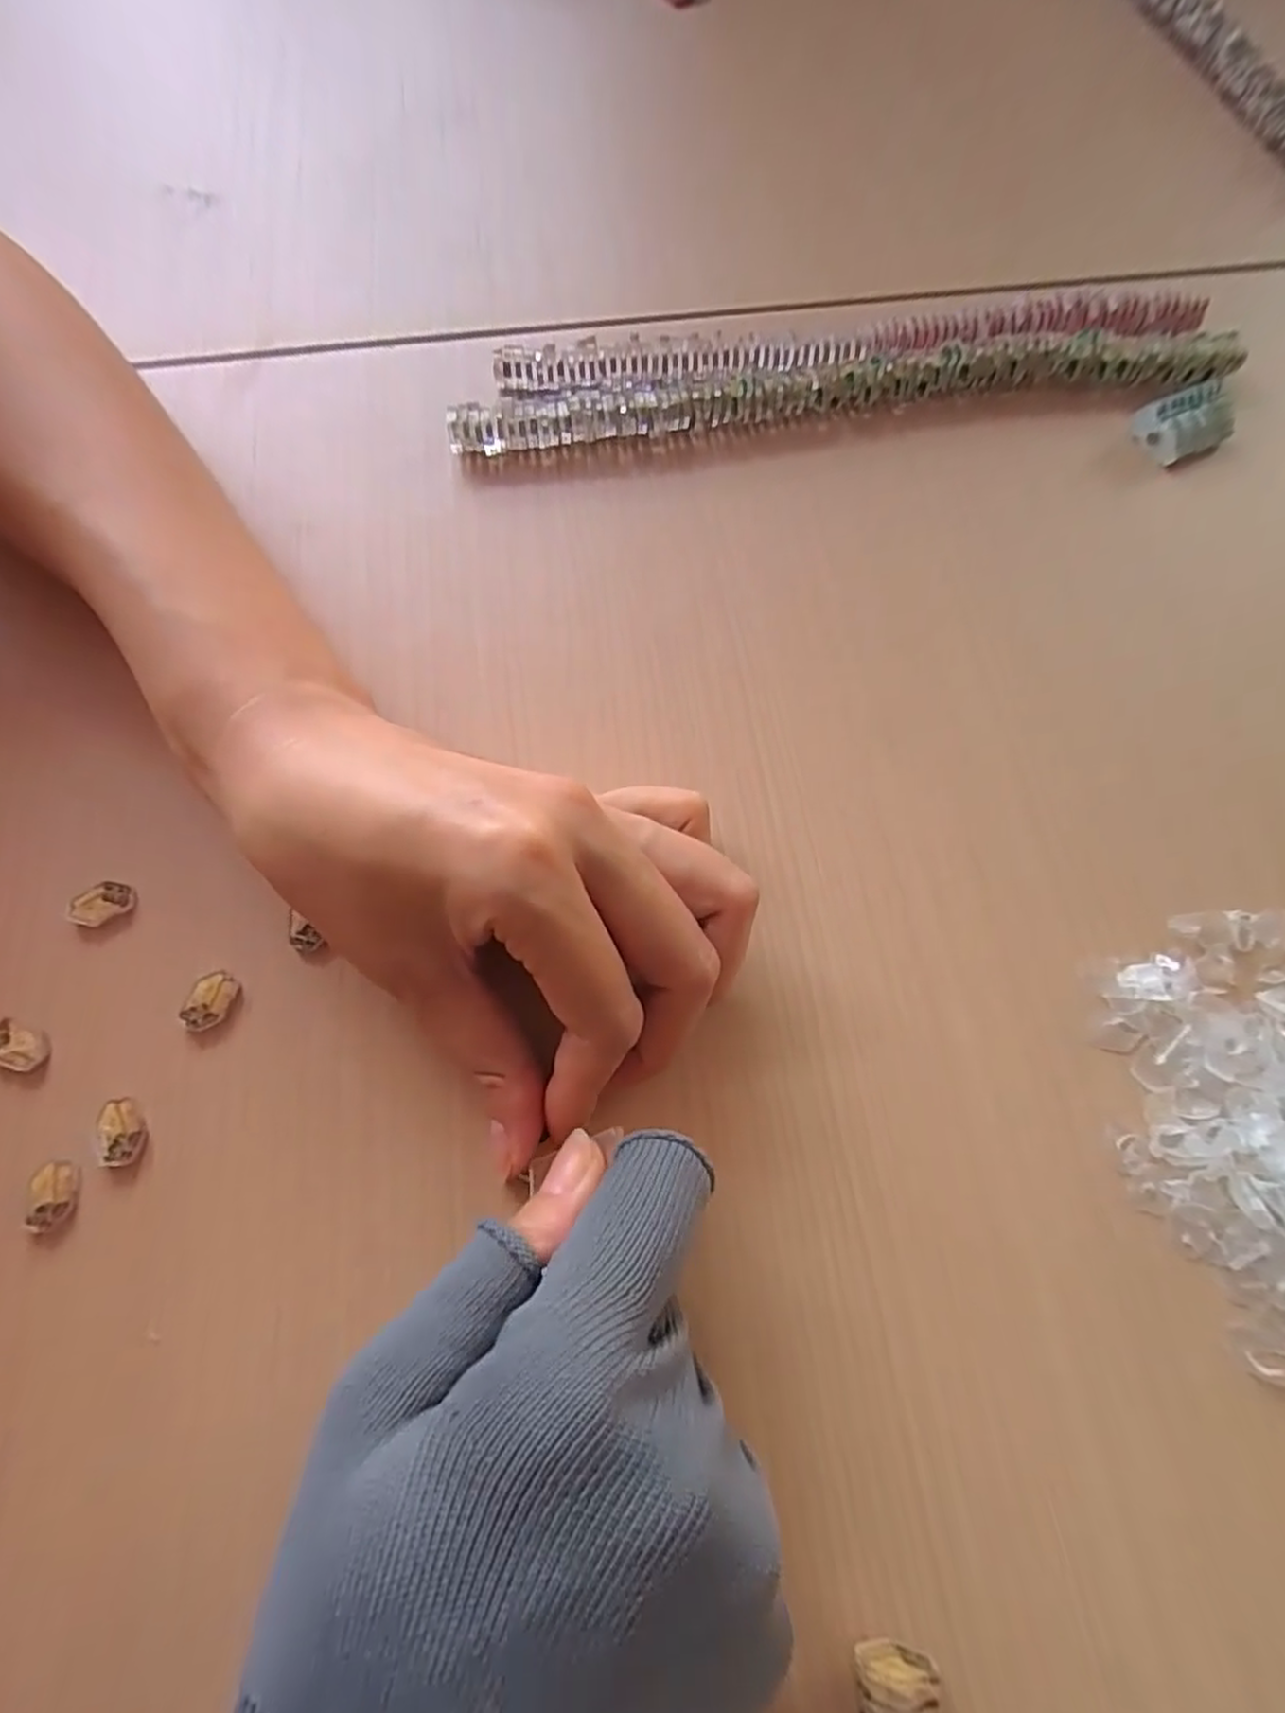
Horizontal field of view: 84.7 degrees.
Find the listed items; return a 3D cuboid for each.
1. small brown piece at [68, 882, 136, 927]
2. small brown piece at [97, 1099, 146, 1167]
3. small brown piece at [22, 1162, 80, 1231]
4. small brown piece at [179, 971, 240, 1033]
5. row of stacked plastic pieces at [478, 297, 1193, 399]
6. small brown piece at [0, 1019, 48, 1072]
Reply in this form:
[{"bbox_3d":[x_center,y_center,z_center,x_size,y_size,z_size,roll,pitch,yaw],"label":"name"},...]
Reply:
[{"bbox_3d":[-0.153,0.013,0.198,0.017,0.004,0.010,-30,74,-9],"label":"small brown piece"},{"bbox_3d":[-0.133,0.071,0.180,0.009,0.004,0.015,-18,73,-6],"label":"small brown piece"},{"bbox_3d":[-0.147,0.085,0.175,0.010,0.004,0.016,0,72,0],"label":"small brown piece"},{"bbox_3d":[-0.118,0.040,0.192,0.010,0.005,0.016,24,73,8],"label":"small brown piece"},{"bbox_3d":[0.081,-0.191,0.265,0.268,0.015,0.020,-6,72,-2],"label":"row of stacked plastic pieces"},{"bbox_3d":[-0.166,0.050,0.186,0.015,0.004,0.010,24,73,8],"label":"small brown piece"}]

